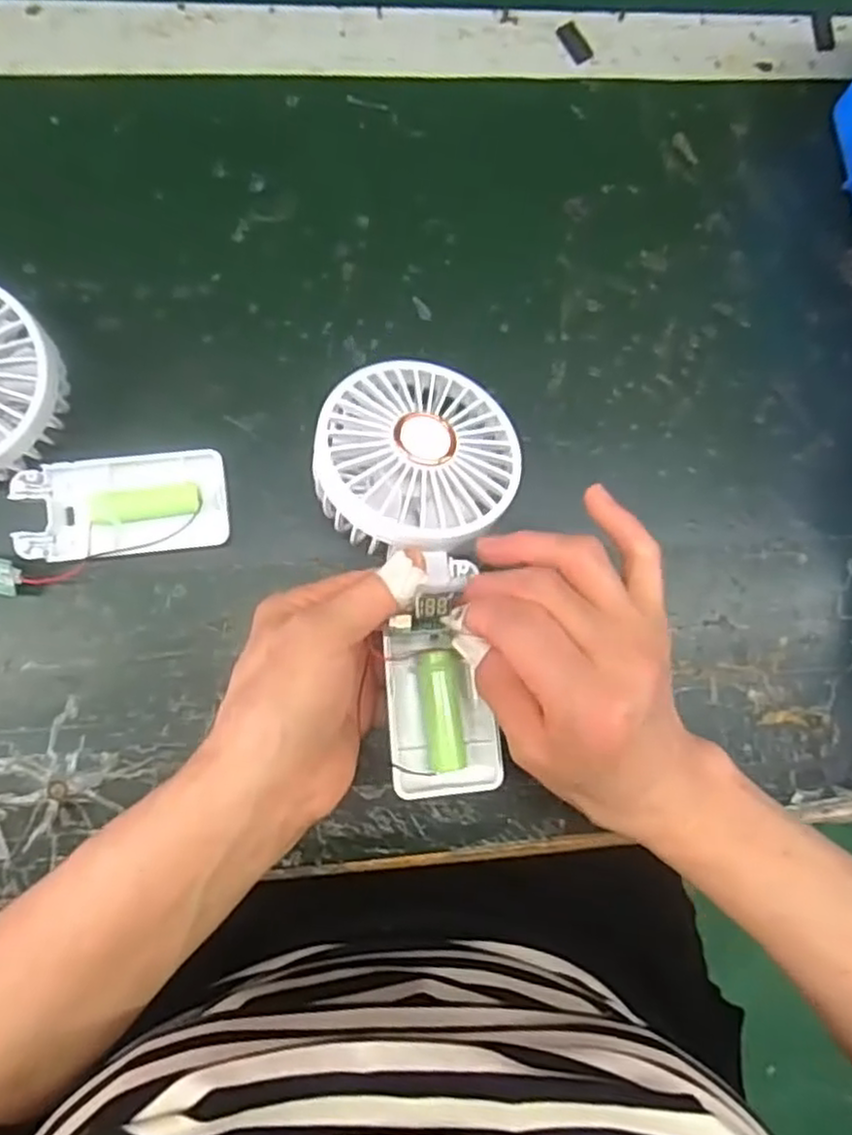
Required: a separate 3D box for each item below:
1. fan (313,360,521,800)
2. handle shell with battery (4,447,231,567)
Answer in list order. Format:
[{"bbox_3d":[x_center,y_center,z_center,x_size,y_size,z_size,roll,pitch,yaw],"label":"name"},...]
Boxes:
[{"bbox_3d":[0.000,-0.001,0.297,0.082,0.034,0.178,-3,83,-5],"label":"fan"},{"bbox_3d":[-0.139,-0.027,0.336,0.091,0.014,0.046,-7,85,-6],"label":"handle shell with battery"}]

